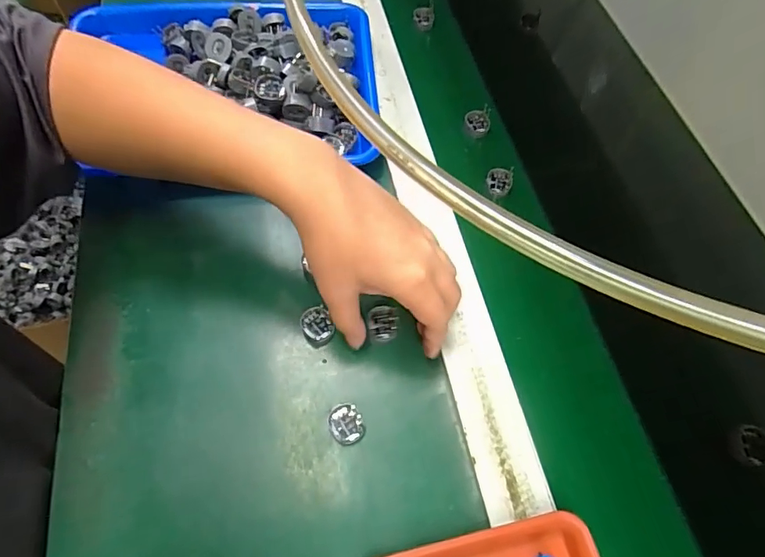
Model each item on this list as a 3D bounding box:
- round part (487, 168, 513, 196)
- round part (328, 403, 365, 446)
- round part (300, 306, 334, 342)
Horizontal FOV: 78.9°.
[{"bbox_3d":[0.117,-0.097,0.466,0.025,0.014,0.023,23,65,12],"label":"round part"},{"bbox_3d":[-0.027,0.109,0.348,0.025,0.007,0.029,-16,64,-8],"label":"round part"},{"bbox_3d":[-0.055,0.039,0.383,0.023,0.008,0.028,-25,65,-12],"label":"round part"}]

